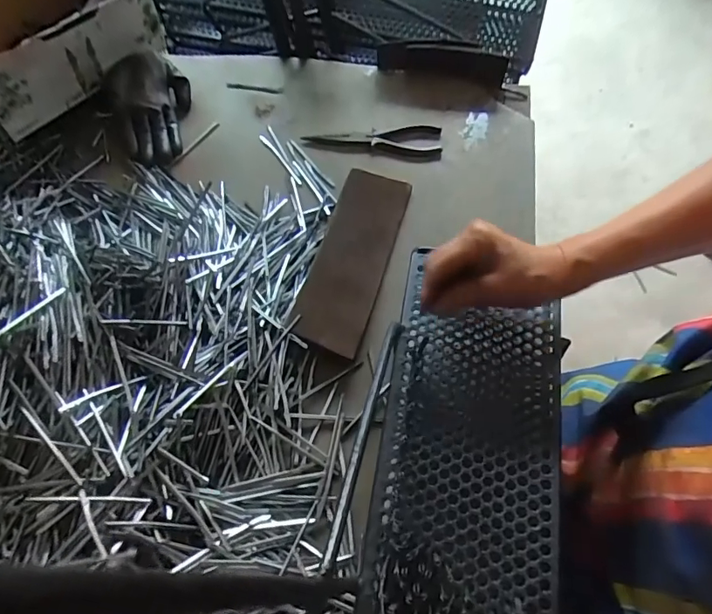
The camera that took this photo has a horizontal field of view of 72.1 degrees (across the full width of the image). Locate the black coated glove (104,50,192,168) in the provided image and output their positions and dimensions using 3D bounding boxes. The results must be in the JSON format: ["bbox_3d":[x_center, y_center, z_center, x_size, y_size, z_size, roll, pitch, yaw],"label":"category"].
[{"bbox_3d":[-0.293,-0.288,0.696,0.122,0.062,0.172,-24,63,-9],"label":"black coated glove"}]

